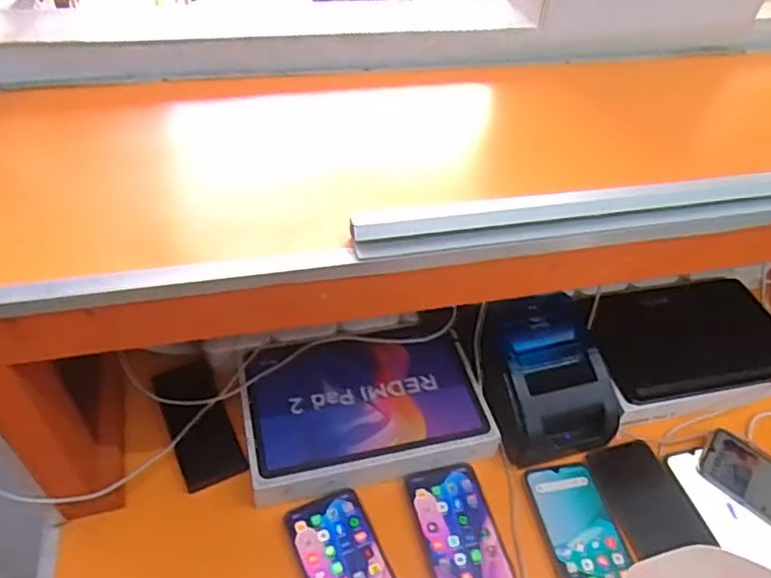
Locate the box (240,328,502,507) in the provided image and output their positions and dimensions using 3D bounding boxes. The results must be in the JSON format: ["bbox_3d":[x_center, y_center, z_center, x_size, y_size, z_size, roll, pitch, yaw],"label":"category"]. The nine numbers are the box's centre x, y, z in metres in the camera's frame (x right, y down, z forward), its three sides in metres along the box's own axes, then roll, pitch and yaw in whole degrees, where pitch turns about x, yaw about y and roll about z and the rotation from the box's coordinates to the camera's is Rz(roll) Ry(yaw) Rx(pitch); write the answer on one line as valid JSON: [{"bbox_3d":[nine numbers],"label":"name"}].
[{"bbox_3d":[-0.021,0.131,0.679,0.260,0.042,0.173,-8,46,-14],"label":"box"}]

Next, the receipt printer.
[{"bbox_3d":[0.179,0.095,0.699,0.141,0.100,0.183,-7,46,-13],"label":"receipt printer"}]

